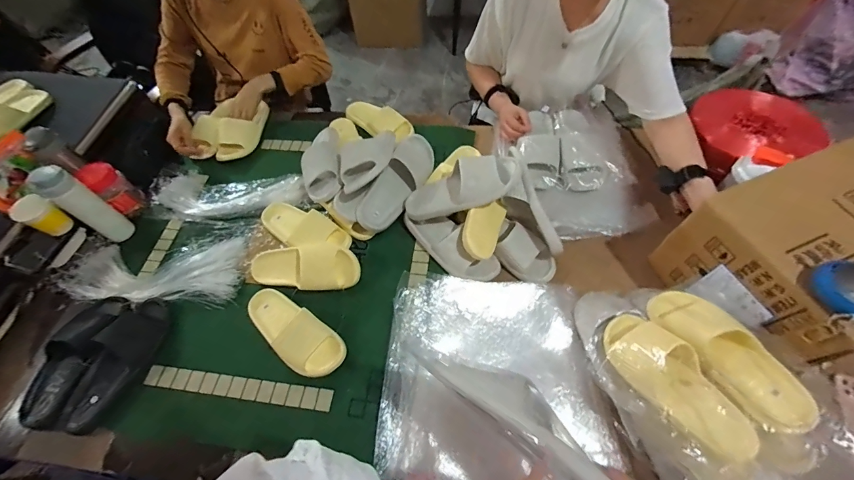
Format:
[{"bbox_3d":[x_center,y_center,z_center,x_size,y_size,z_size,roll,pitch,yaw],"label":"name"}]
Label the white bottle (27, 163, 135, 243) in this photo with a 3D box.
[{"bbox_3d":[-0.788,-0.075,0.850,0.057,0.221,0.066,25,64,16],"label":"white bottle"}]

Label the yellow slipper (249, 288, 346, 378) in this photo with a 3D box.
[{"bbox_3d":[-0.286,0.179,0.754,0.254,0.060,0.099,33,66,19],"label":"yellow slipper"}]

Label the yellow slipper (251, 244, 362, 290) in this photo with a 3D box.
[{"bbox_3d":[-0.278,0.066,0.821,0.248,0.059,0.095,0,60,2],"label":"yellow slipper"}]

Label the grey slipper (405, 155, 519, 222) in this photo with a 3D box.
[{"bbox_3d":[0.070,-0.118,0.824,0.268,0.073,0.107,-20,58,20],"label":"grey slipper"}]

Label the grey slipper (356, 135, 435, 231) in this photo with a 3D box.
[{"bbox_3d":[-0.062,-0.142,0.913,0.099,0.108,0.290,23,63,15],"label":"grey slipper"}]

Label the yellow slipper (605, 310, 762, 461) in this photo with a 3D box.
[{"bbox_3d":[0.375,0.214,0.565,0.104,0.065,0.244,-26,50,-12],"label":"yellow slipper"}]

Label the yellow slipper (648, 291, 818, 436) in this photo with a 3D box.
[{"bbox_3d":[0.458,0.175,0.572,0.093,0.064,0.249,-21,48,-10],"label":"yellow slipper"}]

